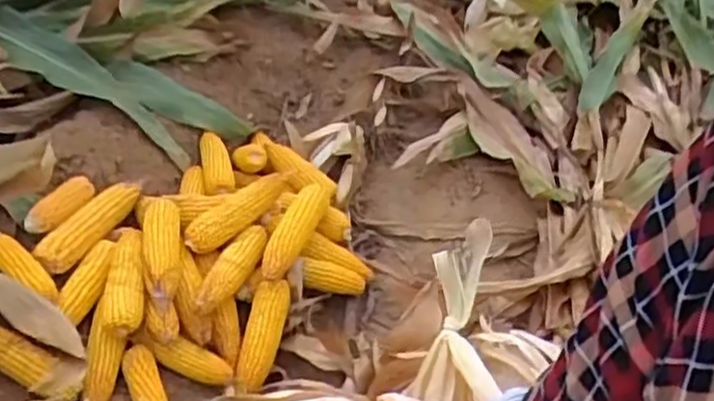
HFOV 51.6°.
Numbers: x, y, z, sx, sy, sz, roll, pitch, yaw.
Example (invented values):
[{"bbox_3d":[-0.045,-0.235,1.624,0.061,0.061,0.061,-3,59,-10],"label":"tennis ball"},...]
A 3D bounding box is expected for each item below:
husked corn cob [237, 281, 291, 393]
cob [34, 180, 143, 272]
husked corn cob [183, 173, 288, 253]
[{"bbox_3d":[-0.140,0.199,1.082,0.051,0.041,0.179,12,64,6],"label":"husked corn cob"},{"bbox_3d":[-0.410,0.038,1.154,0.053,0.044,0.227,19,38,16],"label":"cob"},{"bbox_3d":[-0.191,0.012,1.179,0.193,0.050,0.042,-37,50,-13],"label":"husked corn cob"}]

